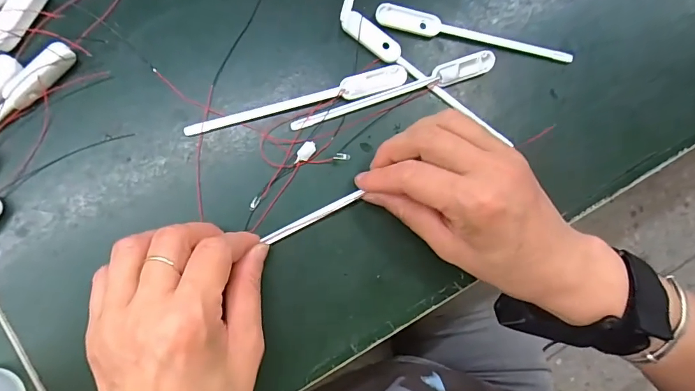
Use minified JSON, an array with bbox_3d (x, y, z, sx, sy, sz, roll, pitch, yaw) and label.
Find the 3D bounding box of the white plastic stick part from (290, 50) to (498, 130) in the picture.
[{"bbox_3d":[0.033,-0.069,0.283,0.144,0.008,0.014,-21,90,-10],"label":"white plastic stick part"}]

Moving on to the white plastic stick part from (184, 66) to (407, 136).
[{"bbox_3d":[-0.030,-0.060,0.275,0.144,0.006,0.015,-17,89,-10],"label":"white plastic stick part"}]

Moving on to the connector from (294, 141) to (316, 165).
[{"bbox_3d":[-0.028,-0.027,0.274,0.009,0.004,0.018,41,81,-4],"label":"connector"}]

